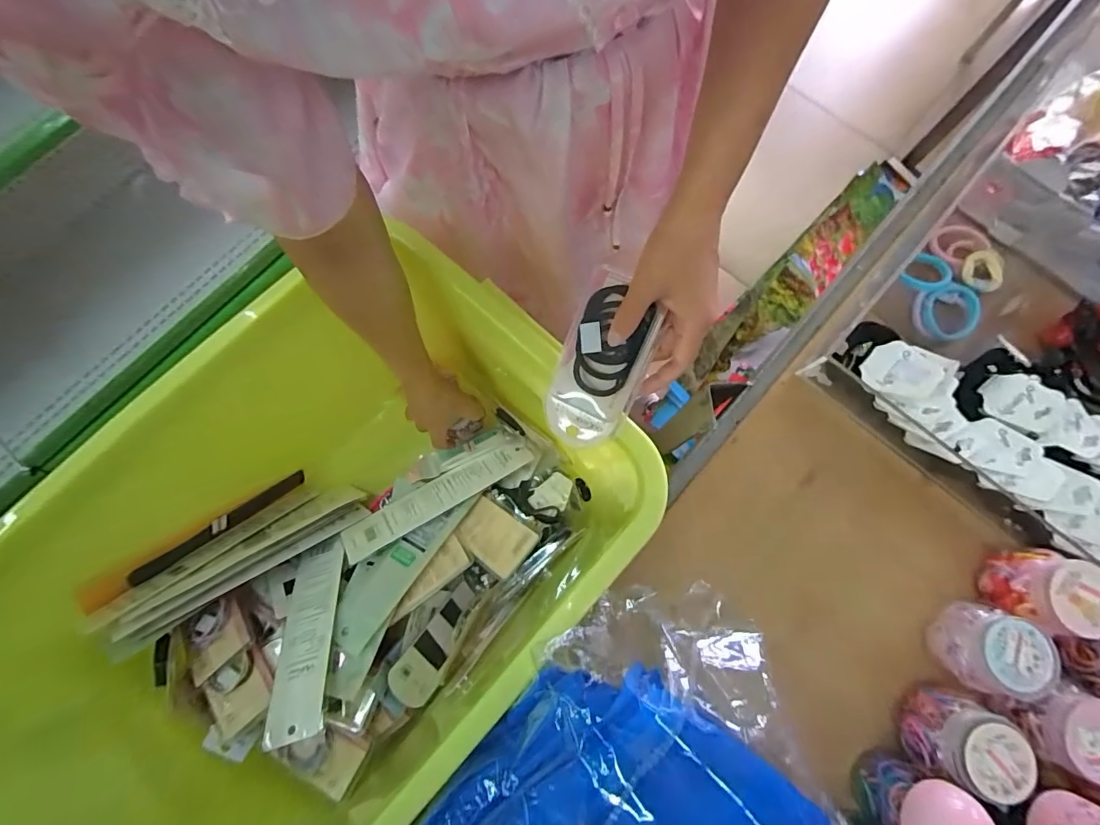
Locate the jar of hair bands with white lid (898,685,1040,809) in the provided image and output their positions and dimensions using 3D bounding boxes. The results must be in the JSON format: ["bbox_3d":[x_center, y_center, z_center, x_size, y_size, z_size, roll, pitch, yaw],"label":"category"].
[{"bbox_3d":[0.298,0.238,0.346,0.054,0.058,0.056,0,77,1],"label":"jar of hair bands with white lid"}]

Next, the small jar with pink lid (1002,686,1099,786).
[{"bbox_3d":[0.374,0.226,0.341,0.048,0.046,0.053,5,77,2],"label":"small jar with pink lid"}]

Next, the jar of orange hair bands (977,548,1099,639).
[{"bbox_3d":[0.381,0.136,0.364,0.055,0.051,0.058,8,77,3],"label":"jar of orange hair bands"}]

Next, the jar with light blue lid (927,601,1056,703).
[{"bbox_3d":[0.328,0.177,0.357,0.045,0.056,0.058,17,78,5],"label":"jar with light blue lid"}]

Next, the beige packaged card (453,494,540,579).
[{"bbox_3d":[-0.071,0.151,0.586,0.104,0.012,0.064,28,67,38],"label":"beige packaged card"}]

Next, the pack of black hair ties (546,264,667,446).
[{"bbox_3d":[0.040,-0.039,0.382,0.067,0.013,0.140,24,107,18],"label":"pack of black hair ties"}]

